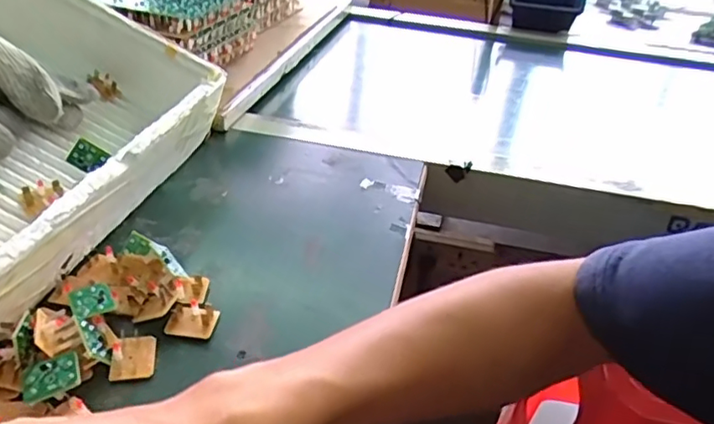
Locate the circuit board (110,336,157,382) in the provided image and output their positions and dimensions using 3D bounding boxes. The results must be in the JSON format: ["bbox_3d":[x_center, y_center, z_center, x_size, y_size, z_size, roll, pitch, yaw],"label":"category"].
[{"bbox_3d":[-0.135,0.088,0.355,0.025,0.004,0.031,3,40,-18],"label":"circuit board"}]

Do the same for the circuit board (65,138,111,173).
[{"bbox_3d":[-0.216,-0.044,0.472,0.026,0.022,0.005,32,-7,-7],"label":"circuit board"}]

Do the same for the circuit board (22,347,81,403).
[{"bbox_3d":[-0.170,0.091,0.326,0.030,0.004,0.025,-26,54,-15],"label":"circuit board"}]

